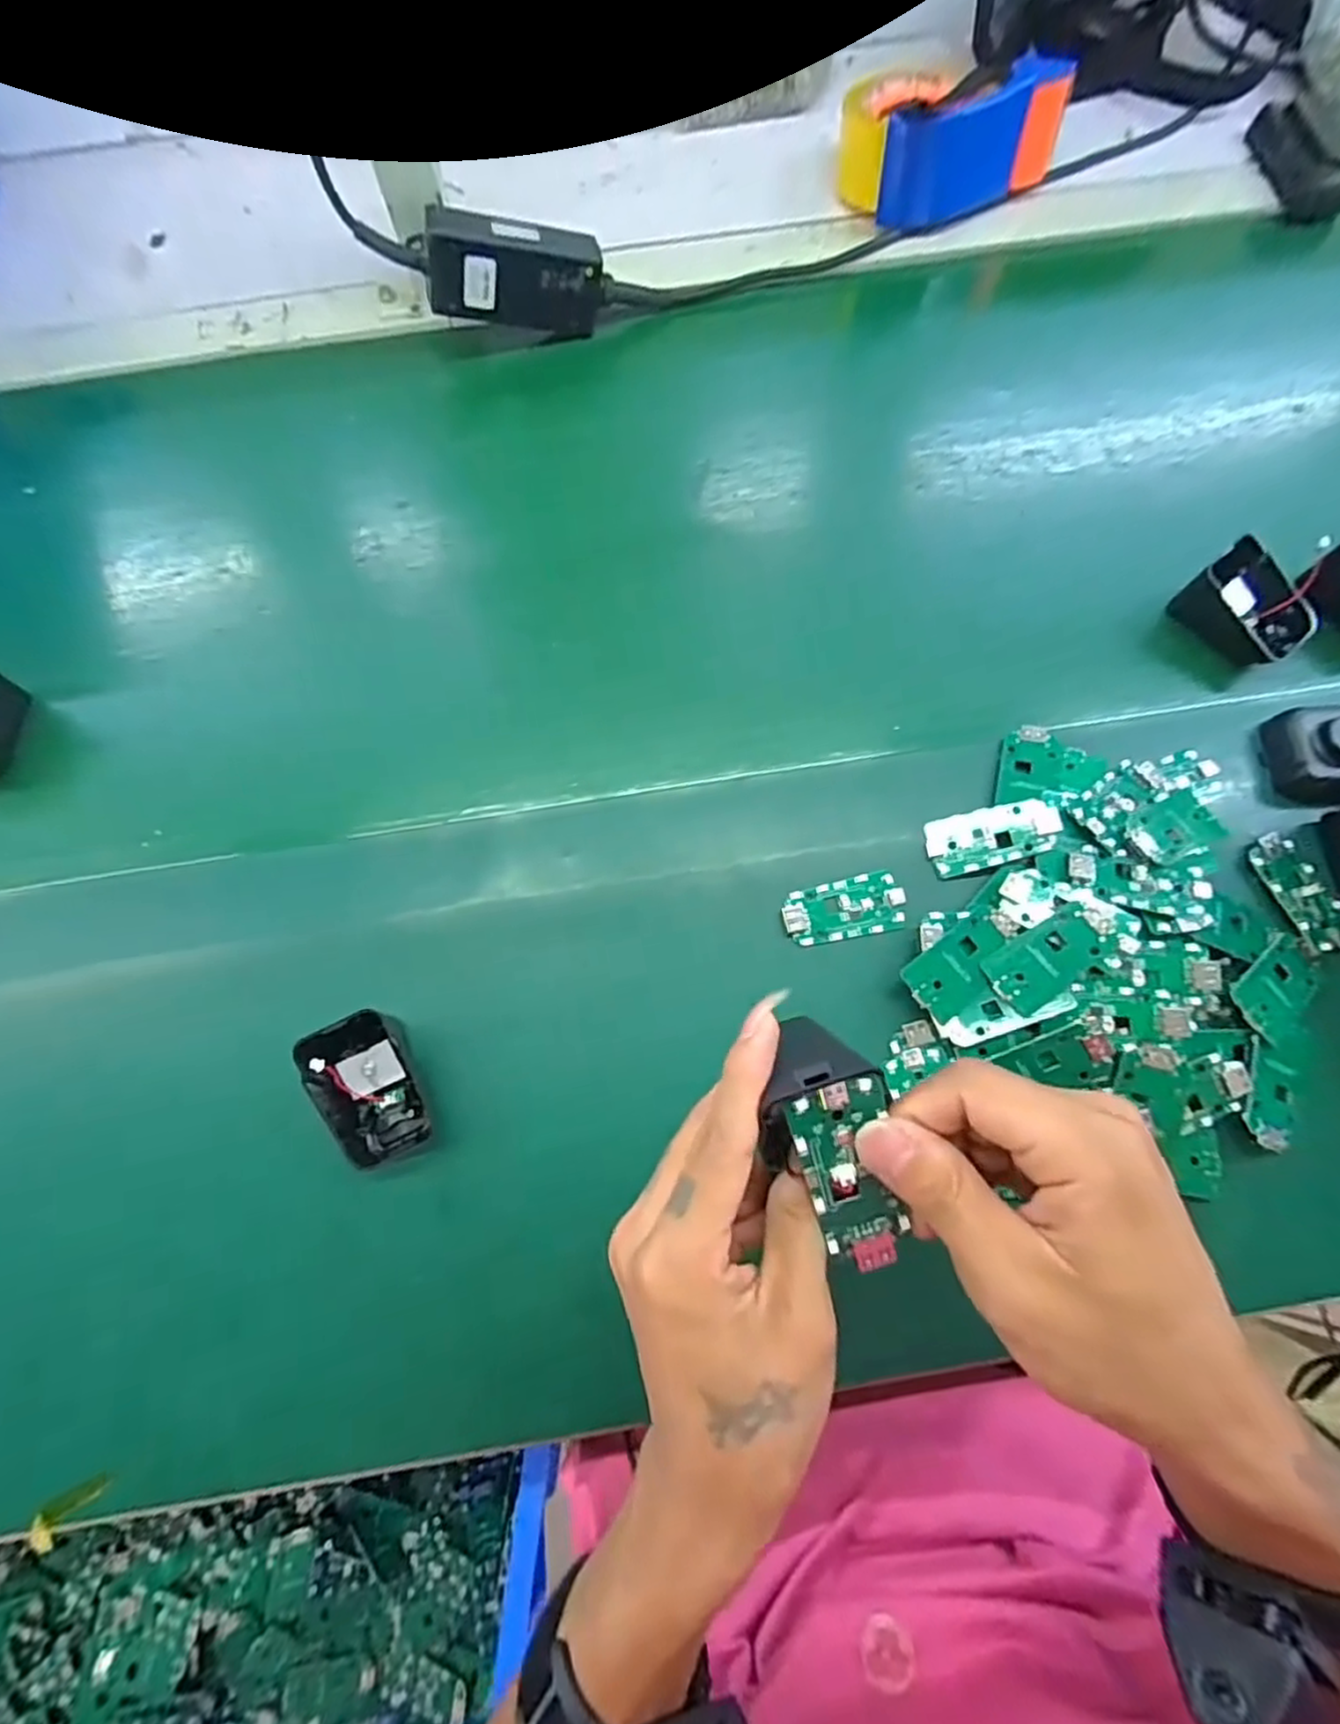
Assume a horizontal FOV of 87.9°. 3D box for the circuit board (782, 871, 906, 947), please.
[{"bbox_3d":[0.092,0.025,0.369,0.064,0.004,0.031,-13,71,-4],"label":"circuit board"}]

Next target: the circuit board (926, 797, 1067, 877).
[{"bbox_3d":[0.171,-0.014,0.368,0.064,0.005,0.030,-15,70,14],"label":"circuit board"}]

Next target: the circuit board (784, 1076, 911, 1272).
[{"bbox_3d":[0.060,0.100,0.227,0.031,0.012,0.061,-18,98,-5],"label":"circuit board"}]

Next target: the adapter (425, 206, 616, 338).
[{"bbox_3d":[-0.103,-0.404,0.481,0.122,0.058,0.026,-8,70,-22],"label":"adapter"}]

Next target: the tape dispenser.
[{"bbox_3d":[0.205,-0.534,0.515,0.149,0.071,0.064,-14,71,-4],"label":"tape dispenser"}]

